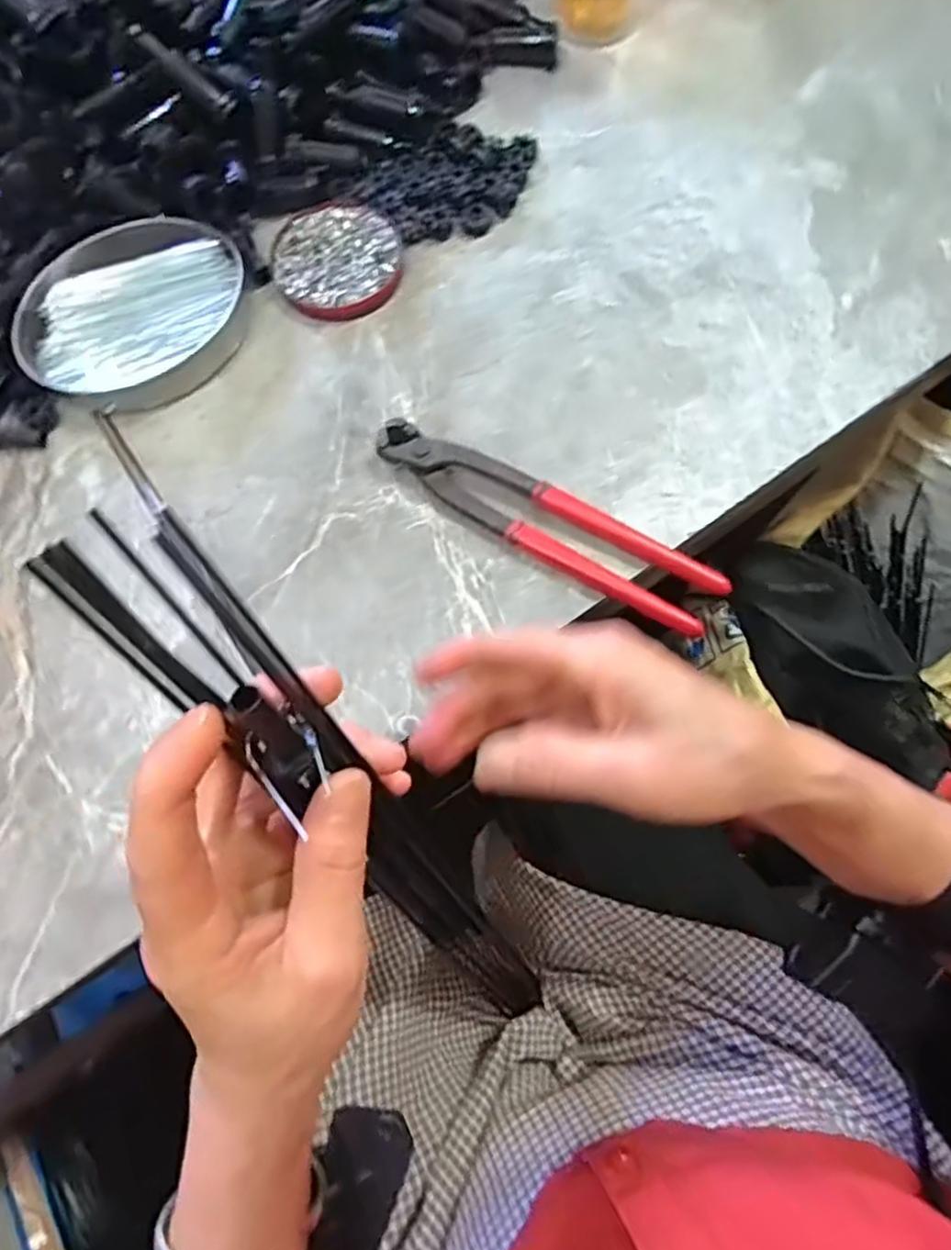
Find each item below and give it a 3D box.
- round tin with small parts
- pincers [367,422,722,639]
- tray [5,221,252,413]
[{"bbox_3d":[-0.087,-0.230,0.436,0.076,0.010,0.080,-1,74,2],"label":"round tin with small parts"},{"bbox_3d":[0.035,-0.056,0.376,0.199,0.019,0.037,31,77,10],"label":"pincers"},{"bbox_3d":[-0.205,-0.188,0.421,0.133,0.022,0.106,-23,74,-5],"label":"tray"}]

